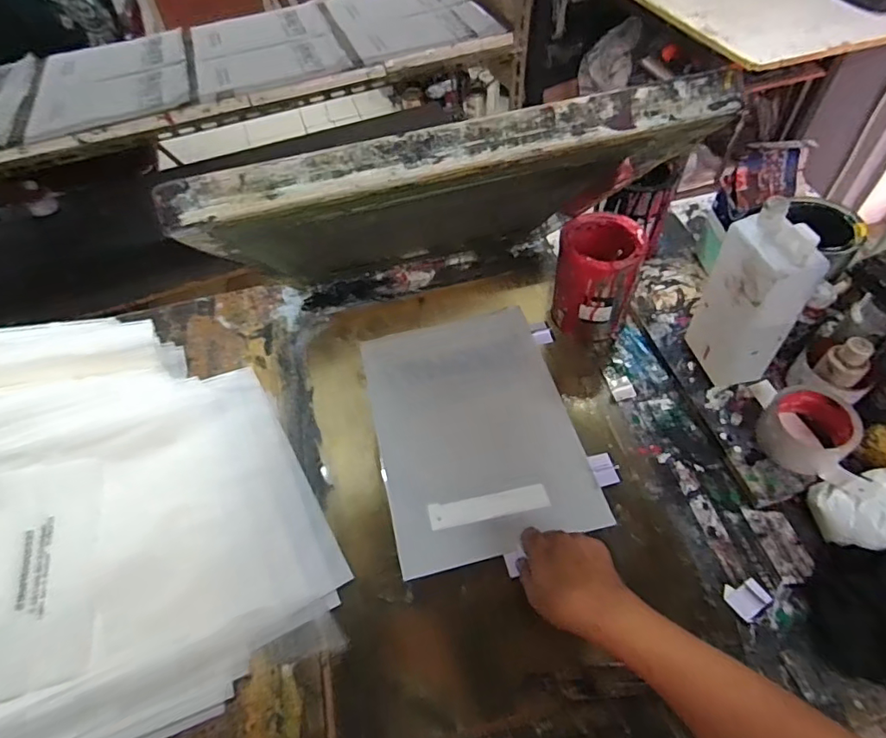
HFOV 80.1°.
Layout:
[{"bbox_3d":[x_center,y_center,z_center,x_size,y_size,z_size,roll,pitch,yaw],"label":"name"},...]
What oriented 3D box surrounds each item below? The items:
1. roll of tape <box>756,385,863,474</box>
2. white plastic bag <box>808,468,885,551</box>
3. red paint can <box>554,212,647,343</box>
[{"bbox_3d":[0.425,0.066,0.616,0.088,0.070,0.097,-27,56,-16],"label":"roll of tape"},{"bbox_3d":[0.465,0.151,0.554,0.112,0.050,0.093,-5,53,0],"label":"white plastic bag"},{"bbox_3d":[0.210,-0.128,0.736,0.108,0.145,0.109,-2,54,3],"label":"red paint can"}]

